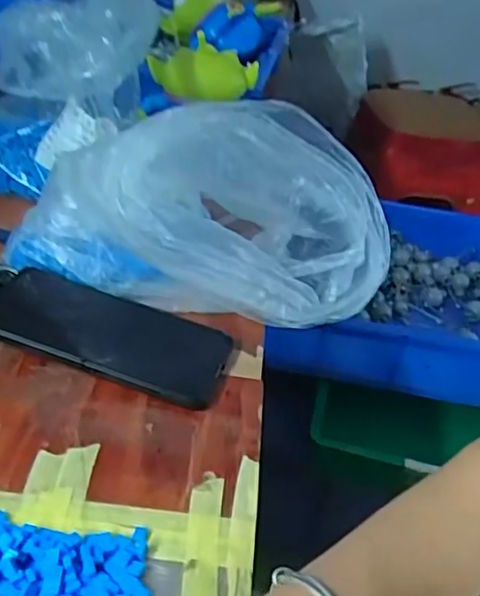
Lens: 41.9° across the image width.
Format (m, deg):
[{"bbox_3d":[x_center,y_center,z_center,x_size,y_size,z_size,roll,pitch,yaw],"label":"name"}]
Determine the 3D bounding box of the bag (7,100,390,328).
[{"bbox_3d":[-0.027,-0.060,0.486,0.300,0.138,0.123,-2,37,-10],"label":"bag"}]

